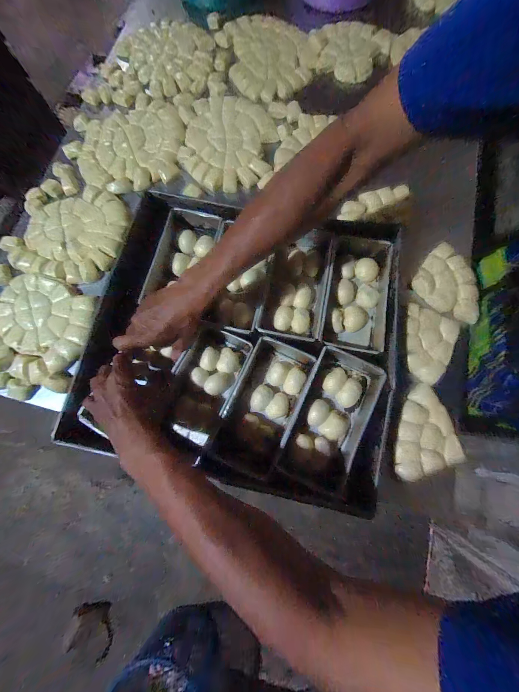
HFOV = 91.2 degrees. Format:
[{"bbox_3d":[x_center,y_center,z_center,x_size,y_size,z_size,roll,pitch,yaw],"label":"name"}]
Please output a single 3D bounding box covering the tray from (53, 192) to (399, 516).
[{"bbox_3d":[-0.039,-0.016,0.433,0.490,0.062,0.444,10,77,4],"label":"tray"}]

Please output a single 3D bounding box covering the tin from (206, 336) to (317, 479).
[{"bbox_3d":[0.009,0.095,0.418,0.102,0.080,0.211,26,78,8],"label":"tin"}]

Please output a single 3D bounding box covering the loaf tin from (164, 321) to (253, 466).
[{"bbox_3d":[-0.092,0.072,0.415,0.099,0.058,0.210,22,78,6],"label":"loaf tin"}]

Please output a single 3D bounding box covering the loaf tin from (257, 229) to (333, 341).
[{"bbox_3d":[0.059,-0.103,0.448,0.103,0.049,0.190,9,77,3],"label":"loaf tin"}]

